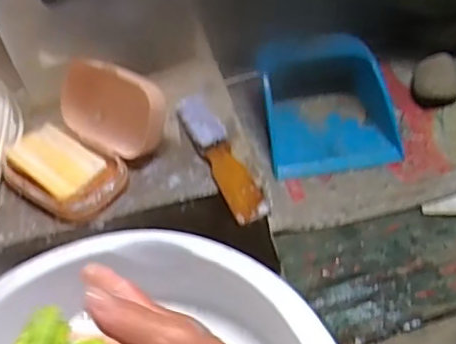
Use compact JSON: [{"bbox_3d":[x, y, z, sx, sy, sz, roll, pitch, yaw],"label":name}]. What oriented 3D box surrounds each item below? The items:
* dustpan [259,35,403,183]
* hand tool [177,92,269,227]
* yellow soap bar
[{"bbox_3d":[0.189,-0.127,1.074,0.238,0.151,0.243,-7,45,1],"label":"dustpan"},{"bbox_3d":[-0.010,-0.022,0.652,0.039,0.024,0.197,-21,46,-13],"label":"hand tool"},{"bbox_3d":[-0.190,-0.014,0.630,0.108,0.016,0.064,28,55,31],"label":"yellow soap bar"}]

